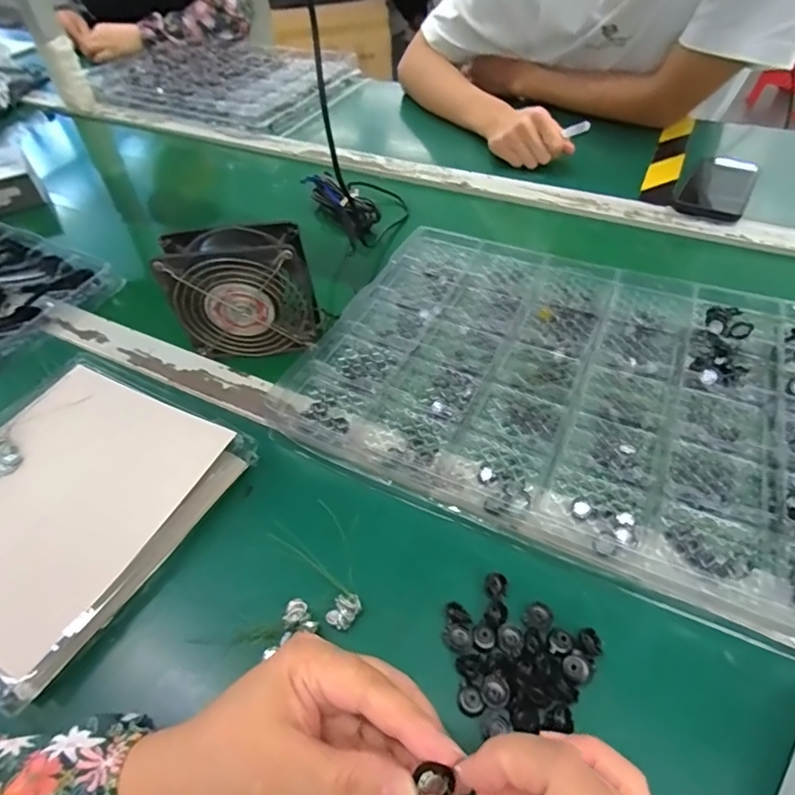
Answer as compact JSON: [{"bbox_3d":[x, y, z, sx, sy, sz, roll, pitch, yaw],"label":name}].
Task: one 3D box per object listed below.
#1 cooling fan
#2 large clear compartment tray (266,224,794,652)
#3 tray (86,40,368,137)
[{"bbox_3d":[-0.138,-0.096,0.460,0.116,0.104,0.048,0,51,5],"label":"cooling fan"},{"bbox_3d":[0.158,-0.018,0.419,0.435,0.034,0.305,20,55,20],"label":"large clear compartment tray"},{"bbox_3d":[-0.336,-0.627,0.994,0.512,0.049,0.328,24,55,24],"label":"tray"}]

